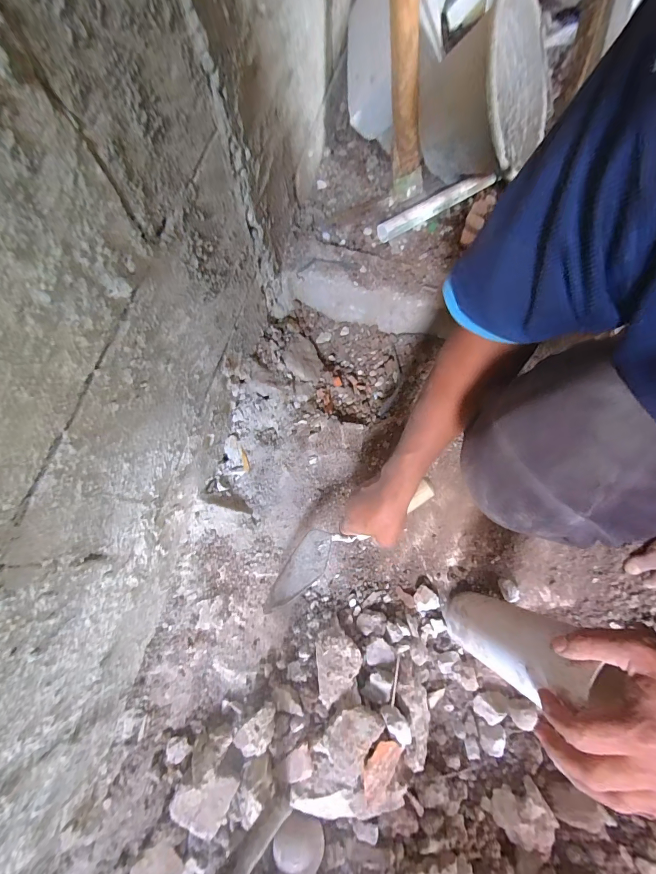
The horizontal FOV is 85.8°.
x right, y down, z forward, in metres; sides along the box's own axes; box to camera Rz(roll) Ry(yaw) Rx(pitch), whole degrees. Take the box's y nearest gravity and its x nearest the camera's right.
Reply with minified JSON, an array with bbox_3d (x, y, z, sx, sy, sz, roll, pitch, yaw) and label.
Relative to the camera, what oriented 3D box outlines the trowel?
[{"bbox_3d":[0.017,0.146,0.503,0.296,0.048,0.061,-35,75,4],"label":"trowel"}]

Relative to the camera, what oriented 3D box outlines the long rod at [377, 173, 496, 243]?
[{"bbox_3d":[0.214,-0.463,0.695,0.271,0.024,0.029,-32,75,-7],"label":"long rod"}]

